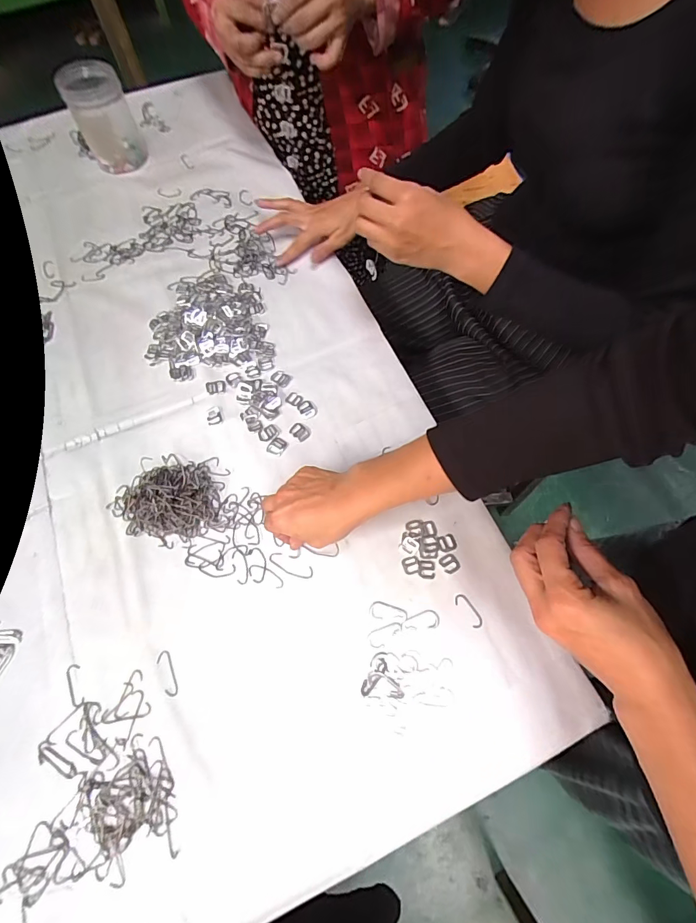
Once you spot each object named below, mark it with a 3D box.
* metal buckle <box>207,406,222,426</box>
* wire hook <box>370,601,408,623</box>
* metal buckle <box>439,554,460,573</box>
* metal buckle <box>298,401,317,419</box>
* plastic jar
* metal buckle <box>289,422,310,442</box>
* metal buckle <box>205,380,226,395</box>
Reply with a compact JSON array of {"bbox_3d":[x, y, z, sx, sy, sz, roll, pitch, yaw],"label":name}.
[{"bbox_3d":[-0.165,-0.057,0.499,0.018,0.006,0.023,-13,67,-4],"label":"metal buckle"},{"bbox_3d":[0.041,0.152,0.408,0.038,0.004,0.016,10,67,6],"label":"wire hook"},{"bbox_3d":[0.107,0.107,0.425,0.018,0.004,0.019,-31,69,-12],"label":"metal buckle"},{"bbox_3d":[-0.050,-0.064,0.502,0.019,0.004,0.025,-35,70,-13],"label":"metal buckle"},{"bbox_3d":[-0.399,-0.563,0.666,0.088,0.116,0.071,-23,68,-8],"label":"plastic jar"},{"bbox_3d":[-0.058,-0.036,0.489,0.025,0.004,0.017,41,73,17],"label":"metal buckle"},{"bbox_3d":[-0.169,-0.095,0.516,0.024,0.007,0.018,-18,67,-7],"label":"metal buckle"}]

